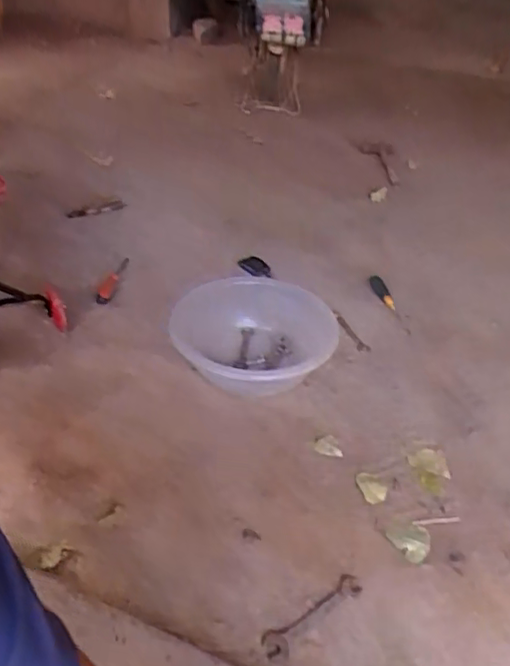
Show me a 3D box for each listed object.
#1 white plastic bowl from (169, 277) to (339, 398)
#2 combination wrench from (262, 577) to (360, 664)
[{"bbox_3d":[-0.003,0.001,1.347,0.356,0.123,0.382,0,40,0],"label":"white plastic bowl"},{"bbox_3d":[0.090,0.420,0.899,0.179,0.006,0.041,-27,47,-28],"label":"combination wrench"}]

